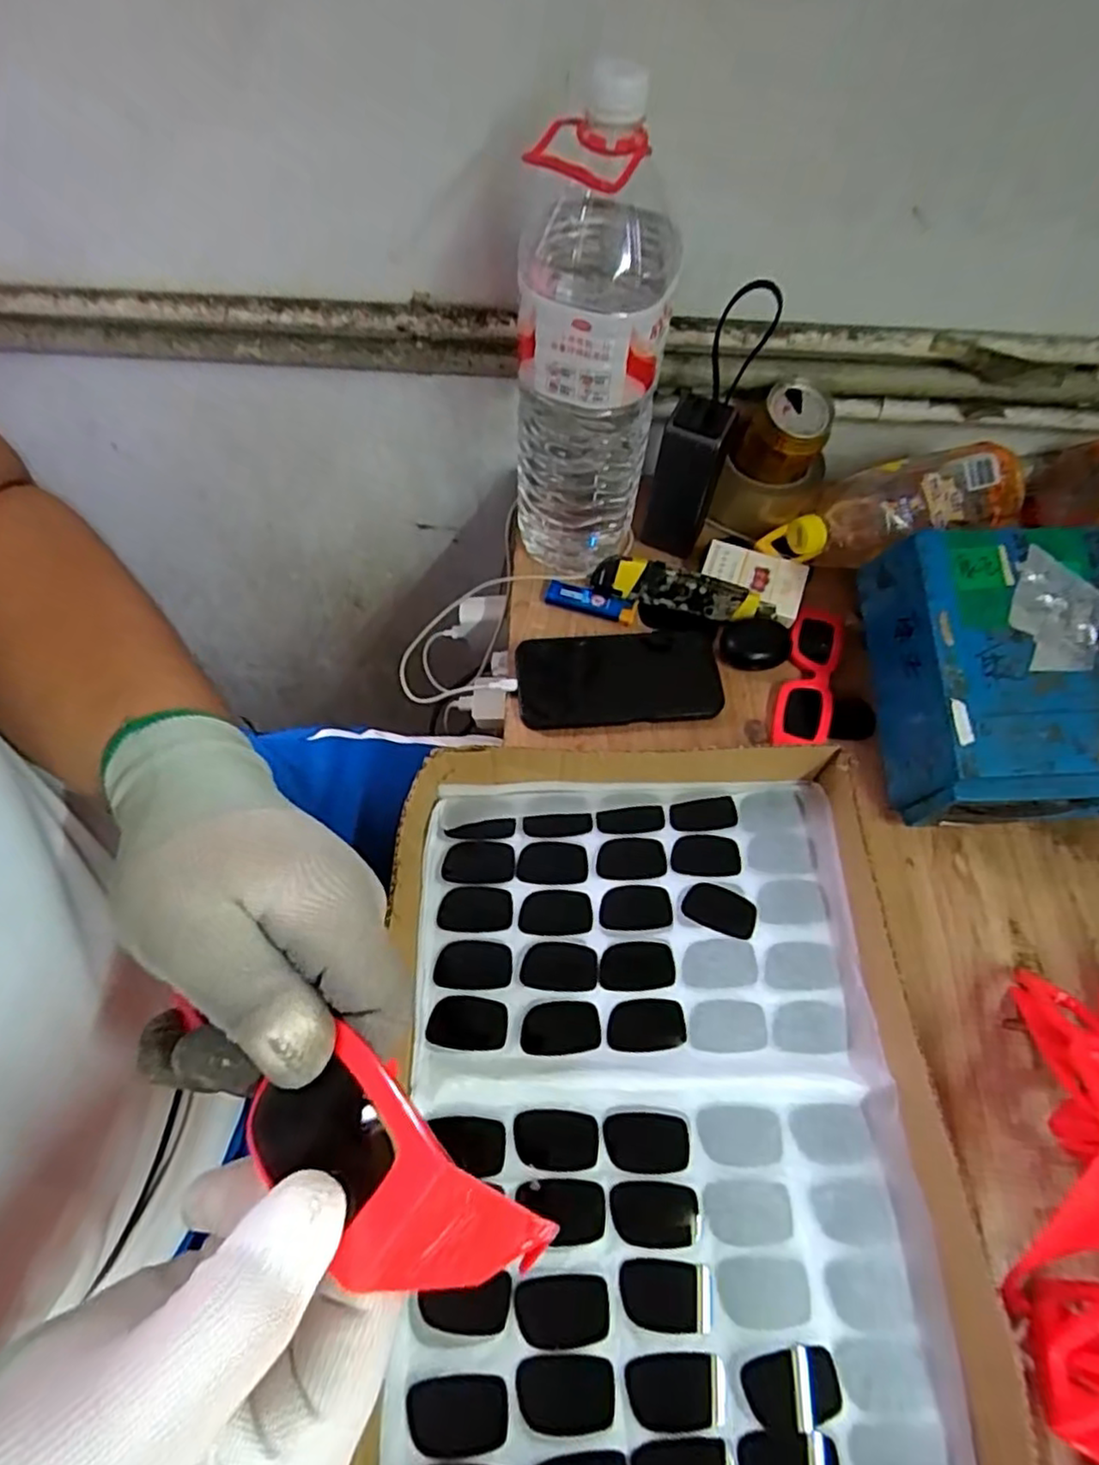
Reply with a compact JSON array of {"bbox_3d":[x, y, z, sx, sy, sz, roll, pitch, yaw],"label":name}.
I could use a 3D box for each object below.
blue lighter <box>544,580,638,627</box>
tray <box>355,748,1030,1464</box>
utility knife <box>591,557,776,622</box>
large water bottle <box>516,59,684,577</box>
[{"bbox_3d":[0.037,-0.116,0.591,0.078,0.008,0.026,17,63,7],"label":"blue lighter"},{"bbox_3d":[0.063,0.201,0.396,0.327,0.048,0.407,-2,63,-3],"label":"tray"},{"bbox_3d":[0.116,-0.124,0.583,0.152,0.038,0.018,13,36,5],"label":"utility knife"},{"bbox_3d":[0.027,-0.252,0.488,0.099,0.304,0.091,9,63,3],"label":"large water bottle"}]

